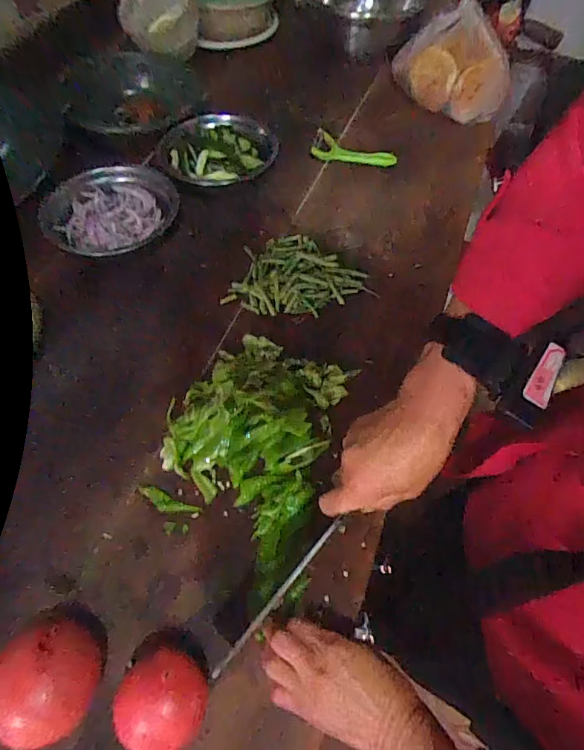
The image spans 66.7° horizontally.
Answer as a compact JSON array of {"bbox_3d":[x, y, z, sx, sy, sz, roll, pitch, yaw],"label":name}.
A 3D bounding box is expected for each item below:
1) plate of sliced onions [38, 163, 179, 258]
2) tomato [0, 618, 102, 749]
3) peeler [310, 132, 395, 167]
[{"bbox_3d":[-0.255,-0.230,0.633,0.181,0.032,0.179,2,59,-3],"label":"plate of sliced onions"},{"bbox_3d":[-0.197,0.247,0.357,0.079,0.055,0.078,2,59,-3],"label":"tomato"},{"bbox_3d":[0.107,-0.391,0.782,0.144,0.033,0.049,2,59,-3],"label":"peeler"}]

